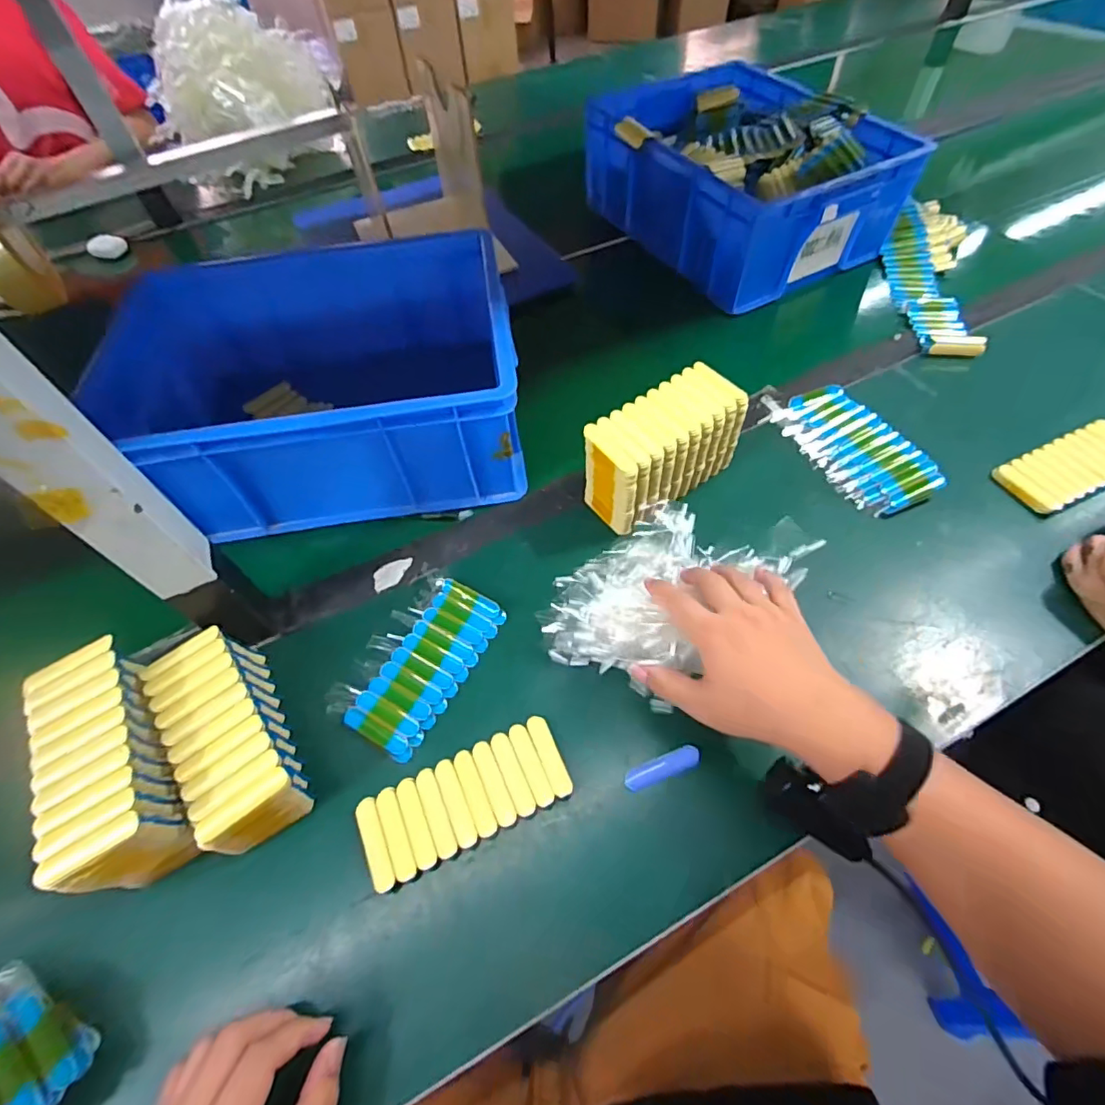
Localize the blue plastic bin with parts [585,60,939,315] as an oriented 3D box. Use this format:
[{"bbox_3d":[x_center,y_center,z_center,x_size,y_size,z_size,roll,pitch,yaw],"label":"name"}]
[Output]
[{"bbox_3d":[0.270,-0.568,0.811,0.307,0.143,0.427,-28,59,-15],"label":"blue plastic bin with parts"}]

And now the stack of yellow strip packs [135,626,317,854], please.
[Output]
[{"bbox_3d":[-0.248,0.140,0.415,0.067,0.061,0.152,-33,60,-17],"label":"stack of yellow strip packs"}]

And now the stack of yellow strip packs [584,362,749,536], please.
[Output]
[{"bbox_3d":[0.108,-0.098,0.529,0.154,0.099,0.066,-35,61,-18],"label":"stack of yellow strip packs"}]

